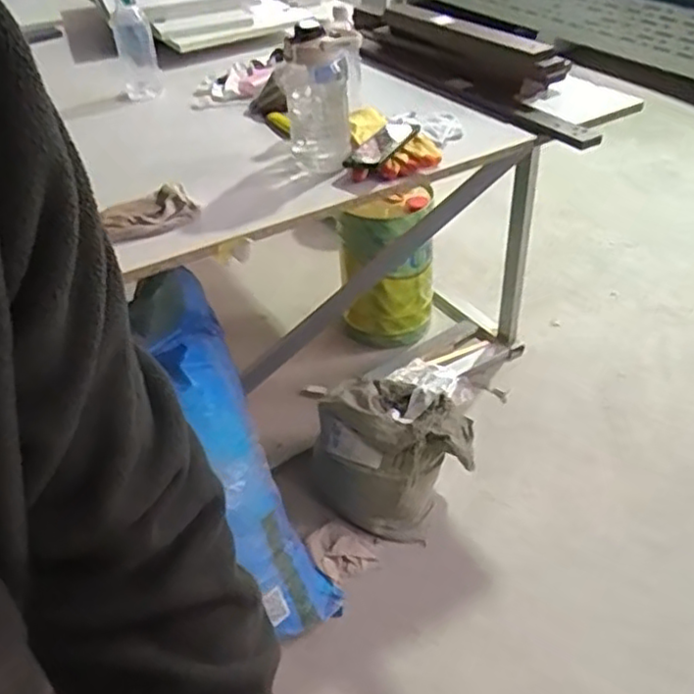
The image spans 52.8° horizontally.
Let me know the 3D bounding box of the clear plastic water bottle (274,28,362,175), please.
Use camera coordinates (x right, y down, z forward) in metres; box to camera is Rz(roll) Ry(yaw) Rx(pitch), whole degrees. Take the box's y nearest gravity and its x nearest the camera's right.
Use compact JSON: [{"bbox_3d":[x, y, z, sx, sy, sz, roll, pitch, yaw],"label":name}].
[{"bbox_3d":[-0.043,-0.422,1.199,0.134,0.209,0.115,-5,38,-2],"label":"clear plastic water bottle"}]

